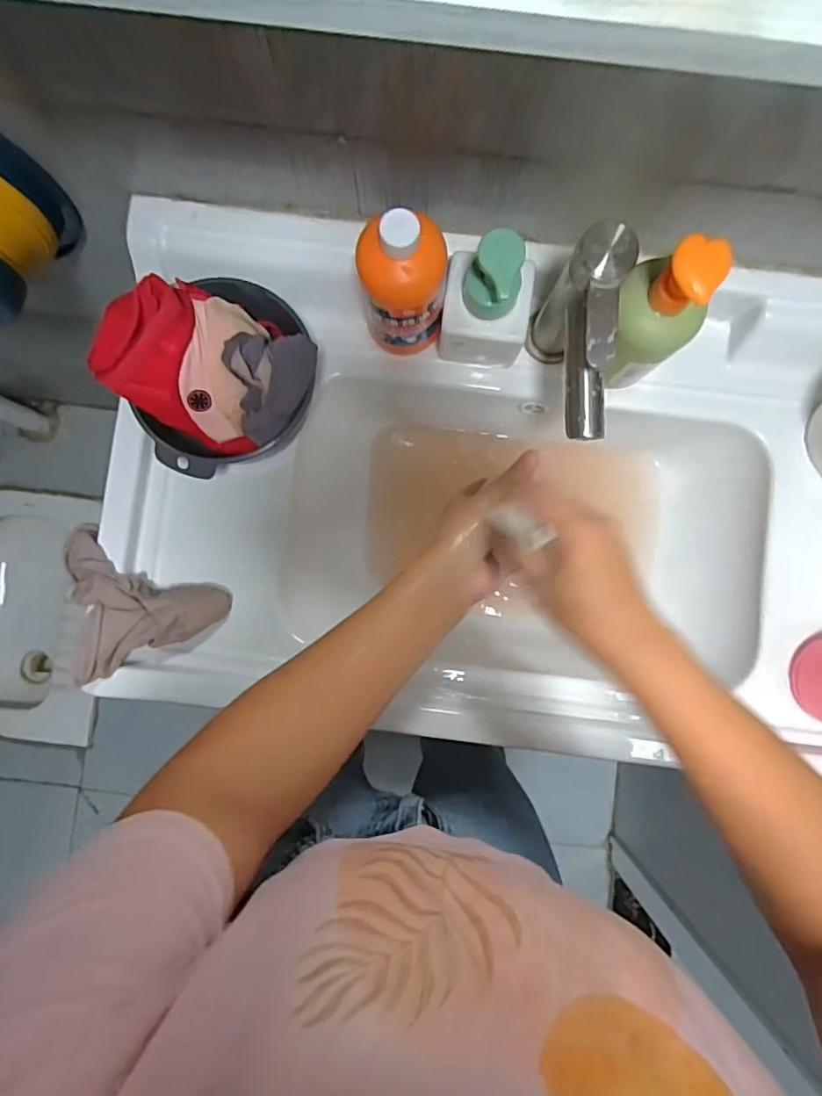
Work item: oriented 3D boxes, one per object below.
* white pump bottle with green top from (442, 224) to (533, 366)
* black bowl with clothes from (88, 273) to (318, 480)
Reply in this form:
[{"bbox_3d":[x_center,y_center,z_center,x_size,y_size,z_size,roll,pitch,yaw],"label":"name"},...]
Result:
[{"bbox_3d":[0.066,-0.215,0.481,0.075,0.132,0.069,7,87,1],"label":"white pump bottle with green top"},{"bbox_3d":[-0.166,-0.151,0.488,0.158,0.094,0.145,0,87,1],"label":"black bowl with clothes"}]

